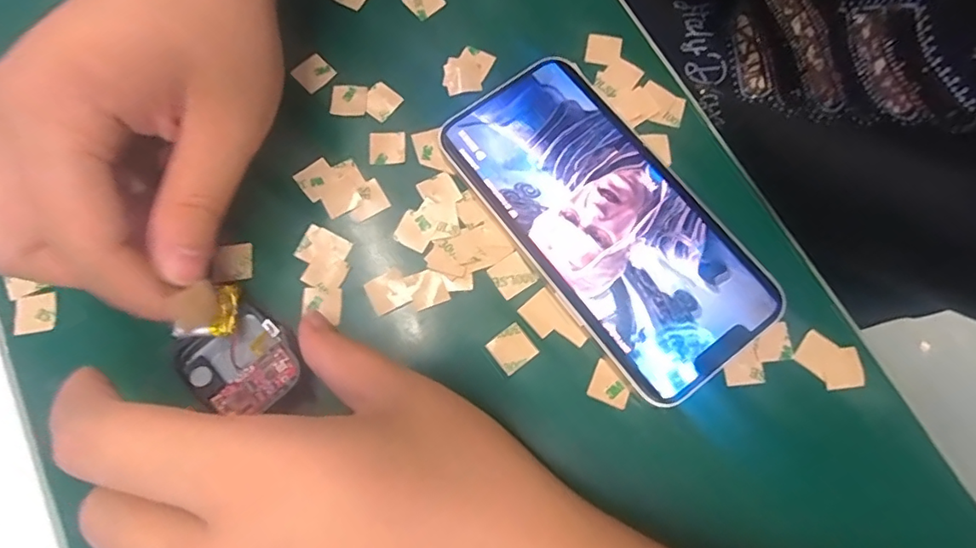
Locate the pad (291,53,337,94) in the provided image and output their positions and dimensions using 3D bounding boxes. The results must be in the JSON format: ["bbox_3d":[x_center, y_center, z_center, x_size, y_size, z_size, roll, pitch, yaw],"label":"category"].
[{"bbox_3d":[-0.078,-0.091,0.239,0.015,0.004,0.016,-44,79,-11],"label":"pad"}]

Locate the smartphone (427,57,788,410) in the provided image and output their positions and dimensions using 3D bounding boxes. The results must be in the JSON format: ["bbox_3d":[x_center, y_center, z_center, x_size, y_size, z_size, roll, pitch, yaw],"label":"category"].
[{"bbox_3d":[0.048,-0.023,0.219,0.072,0.008,0.143,-36,77,-10],"label":"smartphone"}]

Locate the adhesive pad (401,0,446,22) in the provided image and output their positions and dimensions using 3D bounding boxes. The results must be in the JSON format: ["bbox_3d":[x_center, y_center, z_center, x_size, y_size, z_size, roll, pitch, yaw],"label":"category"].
[{"bbox_3d":[-0.030,-0.128,0.252,0.016,0.004,0.016,-40,79,-7],"label":"adhesive pad"}]

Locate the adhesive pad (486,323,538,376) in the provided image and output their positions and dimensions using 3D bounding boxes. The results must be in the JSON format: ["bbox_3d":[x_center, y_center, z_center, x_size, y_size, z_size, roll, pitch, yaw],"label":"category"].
[{"bbox_3d":[0.009,0.029,0.207,0.015,0.004,0.015,-36,77,-10],"label":"adhesive pad"}]

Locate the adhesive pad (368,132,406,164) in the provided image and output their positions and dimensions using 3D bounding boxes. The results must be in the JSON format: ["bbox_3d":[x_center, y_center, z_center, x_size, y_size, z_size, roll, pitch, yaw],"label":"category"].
[{"bbox_3d":[-0.043,-0.055,0.230,0.015,0.004,0.015,-3,74,-1],"label":"adhesive pad"}]

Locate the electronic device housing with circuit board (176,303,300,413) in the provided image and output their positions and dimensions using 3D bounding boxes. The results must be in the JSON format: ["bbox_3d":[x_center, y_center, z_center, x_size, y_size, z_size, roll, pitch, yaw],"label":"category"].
[{"bbox_3d":[-0.092,0.033,0.199,0.036,0.009,0.038,-37,78,-10],"label":"electronic device housing with circuit board"}]

